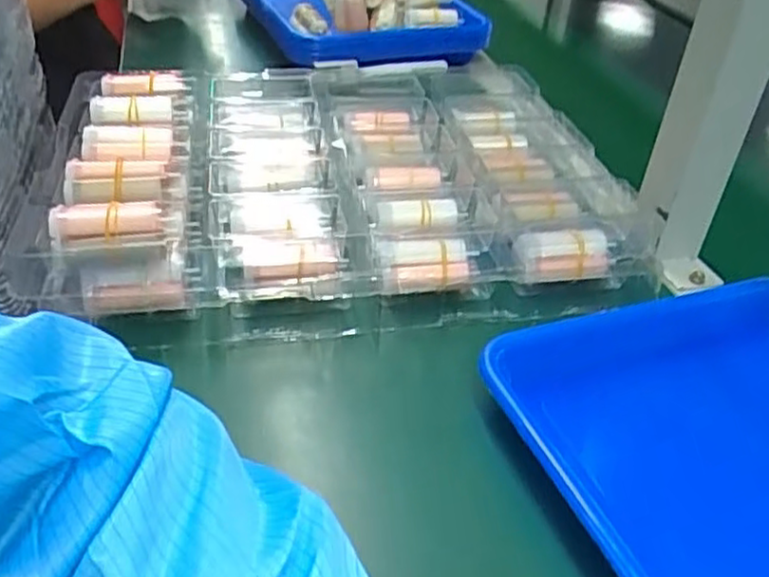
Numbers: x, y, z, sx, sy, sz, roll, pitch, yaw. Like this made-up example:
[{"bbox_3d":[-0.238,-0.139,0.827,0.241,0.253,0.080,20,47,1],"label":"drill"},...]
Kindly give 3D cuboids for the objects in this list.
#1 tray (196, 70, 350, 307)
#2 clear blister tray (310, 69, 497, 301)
[{"bbox_3d":[-0.092,-0.092,0.553,0.108,0.038,0.300,-3,38,-11],"label":"tray"},{"bbox_3d":[0.011,-0.096,0.573,0.111,0.040,0.302,-4,38,-11],"label":"clear blister tray"}]

